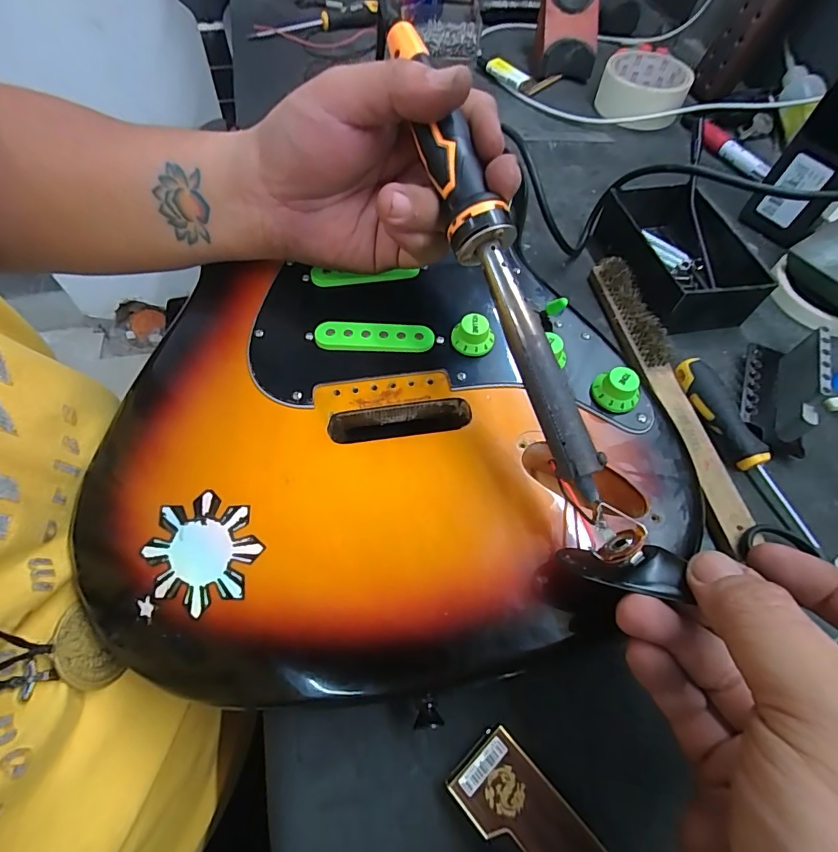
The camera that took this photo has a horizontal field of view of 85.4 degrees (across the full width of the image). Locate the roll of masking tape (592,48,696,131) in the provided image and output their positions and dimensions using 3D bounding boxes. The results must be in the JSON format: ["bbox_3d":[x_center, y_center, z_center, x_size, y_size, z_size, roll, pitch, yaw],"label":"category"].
[{"bbox_3d":[0.243,-0.368,0.498,0.090,0.034,0.107,15,60,8],"label":"roll of masking tape"}]

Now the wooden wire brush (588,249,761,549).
[{"bbox_3d":[0.166,-0.032,0.308,0.023,0.021,0.228,-6,60,-5],"label":"wooden wire brush"}]

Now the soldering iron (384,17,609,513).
[{"bbox_3d":[0.030,-0.082,0.204,0.022,0.019,0.240,-19,81,-12],"label":"soldering iron"}]

